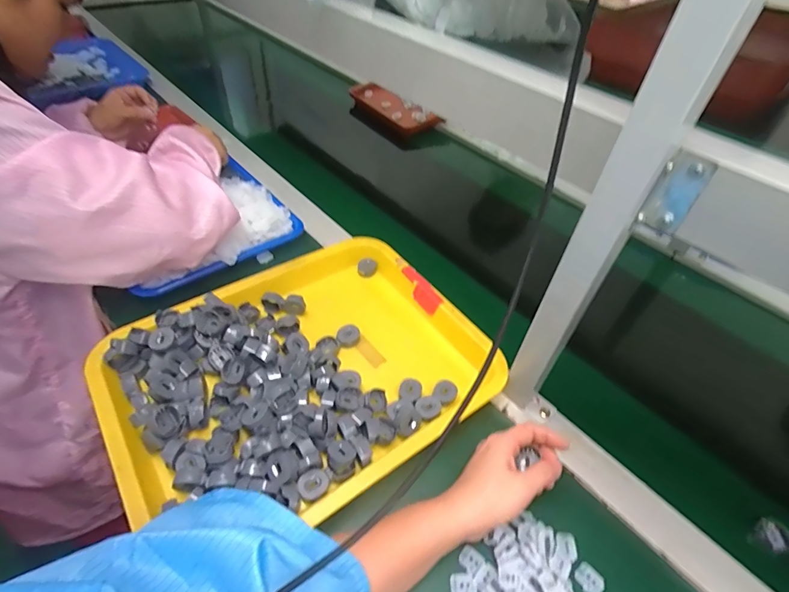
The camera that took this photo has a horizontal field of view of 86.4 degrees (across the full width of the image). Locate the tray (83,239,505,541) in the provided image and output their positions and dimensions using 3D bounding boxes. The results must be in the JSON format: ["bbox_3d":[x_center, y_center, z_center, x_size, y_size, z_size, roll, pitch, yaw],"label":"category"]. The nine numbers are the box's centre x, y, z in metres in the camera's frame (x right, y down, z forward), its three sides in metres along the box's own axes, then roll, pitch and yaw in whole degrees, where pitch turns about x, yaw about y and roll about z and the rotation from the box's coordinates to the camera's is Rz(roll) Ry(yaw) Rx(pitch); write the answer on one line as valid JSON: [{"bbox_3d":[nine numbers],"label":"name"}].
[{"bbox_3d":[-0.098,0.081,0.472,0.392,0.053,0.311,-29,55,-29],"label":"tray"}]

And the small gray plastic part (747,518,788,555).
[{"bbox_3d":[0.365,0.234,0.406,0.032,0.015,0.029,-27,54,-27],"label":"small gray plastic part"}]

